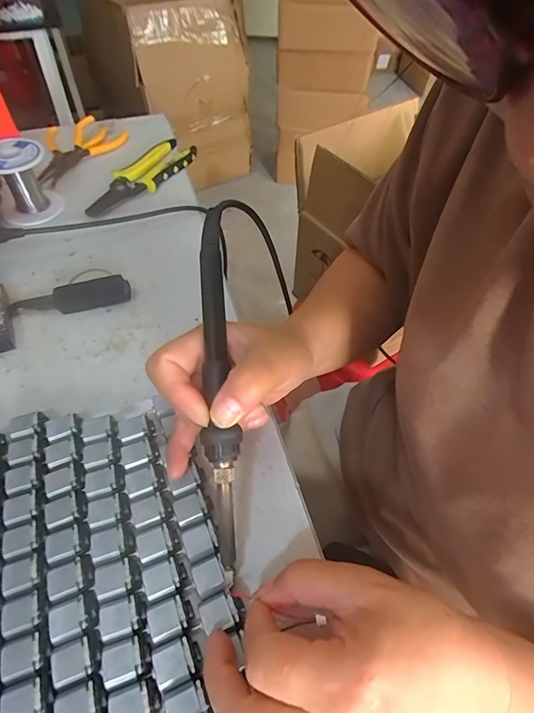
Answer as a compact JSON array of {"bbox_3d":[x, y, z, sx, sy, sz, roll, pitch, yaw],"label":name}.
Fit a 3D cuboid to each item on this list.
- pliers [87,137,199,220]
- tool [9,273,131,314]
[{"bbox_3d":[-0.143,-0.208,0.502,0.047,0.022,0.162,25,57,17],"label":"pliers"},{"bbox_3d":[-0.172,-0.055,0.379,0.099,0.022,0.020,-6,52,-8],"label":"tool"}]

